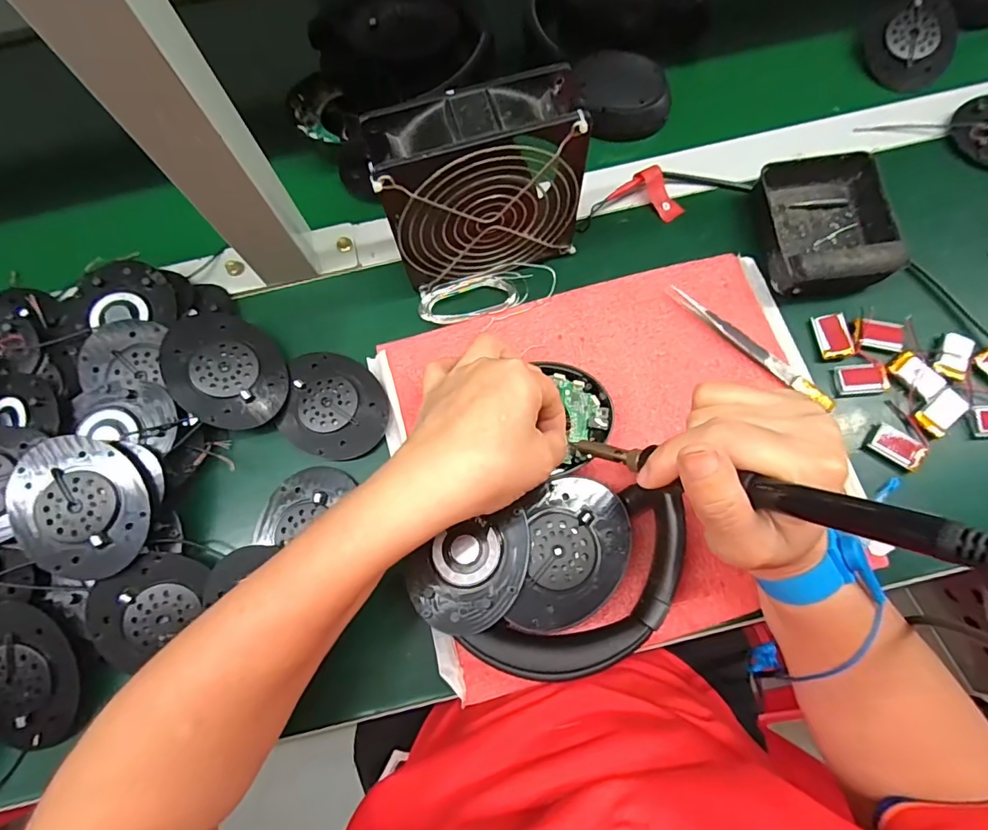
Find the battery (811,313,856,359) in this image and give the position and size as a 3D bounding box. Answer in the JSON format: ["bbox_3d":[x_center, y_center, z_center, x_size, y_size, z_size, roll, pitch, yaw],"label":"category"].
[{"bbox_3d":[0.234,-0.054,0.344,0.021,0.005,0.031,-12,74,13],"label":"battery"}]

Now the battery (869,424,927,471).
[{"bbox_3d":[0.260,0.021,0.324,0.029,0.010,0.019,38,79,13],"label":"battery"}]

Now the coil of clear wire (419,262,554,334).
[{"bbox_3d":[-0.005,-0.084,0.356,0.096,0.018,0.042,-14,73,-1],"label":"coil of clear wire"}]

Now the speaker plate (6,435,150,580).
[{"bbox_3d":[-0.243,0.052,0.295,0.069,0.011,0.085,-11,81,-10],"label":"speaker plate"}]

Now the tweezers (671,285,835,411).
[{"bbox_3d":[0.172,-0.044,0.337,0.125,0.012,0.011,40,79,13],"label":"tweezers"}]

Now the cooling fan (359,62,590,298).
[{"bbox_3d":[-0.008,-0.140,0.317,0.121,0.111,0.050,-16,74,-2],"label":"cooling fan"}]

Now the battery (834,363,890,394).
[{"bbox_3d":[0.249,-0.025,0.338,0.031,0.004,0.019,-6,73,1],"label":"battery"}]

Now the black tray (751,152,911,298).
[{"bbox_3d":[0.234,-0.139,0.357,0.087,0.035,0.106,-11,74,0],"label":"black tray"}]

